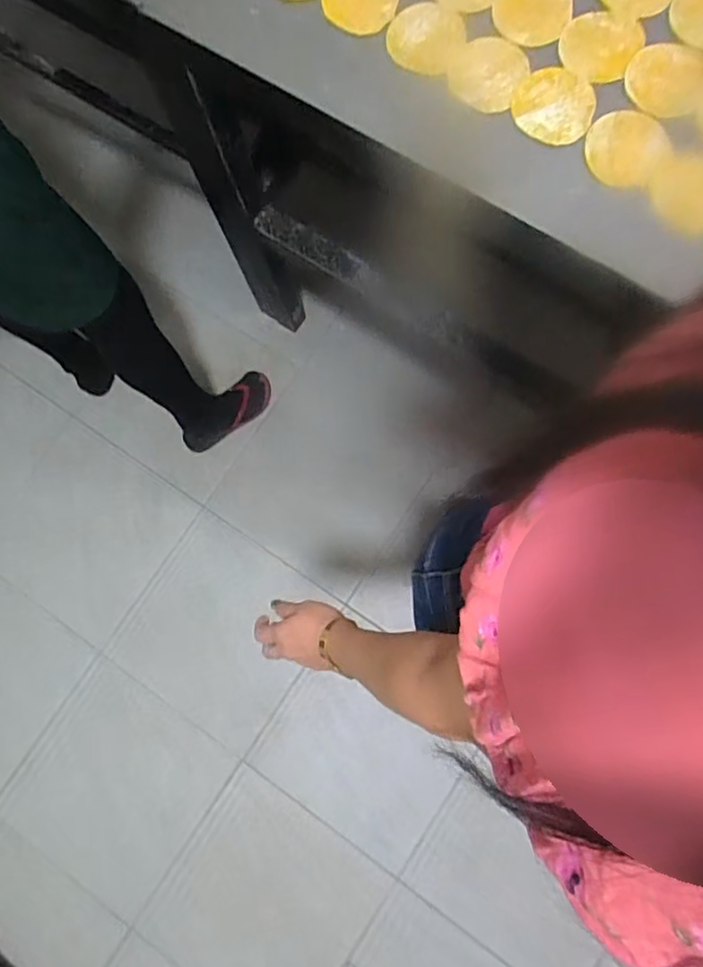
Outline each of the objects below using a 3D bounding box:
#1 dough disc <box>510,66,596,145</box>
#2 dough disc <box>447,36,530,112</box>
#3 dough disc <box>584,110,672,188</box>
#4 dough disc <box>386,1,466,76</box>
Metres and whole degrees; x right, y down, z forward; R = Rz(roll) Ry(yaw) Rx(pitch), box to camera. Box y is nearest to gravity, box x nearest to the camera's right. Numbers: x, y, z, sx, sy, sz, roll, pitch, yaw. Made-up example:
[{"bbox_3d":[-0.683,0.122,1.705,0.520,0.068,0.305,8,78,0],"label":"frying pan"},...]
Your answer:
[{"bbox_3d":[0.199,-0.374,0.591,0.078,0.005,0.074,-1,83,6],"label":"dough disc"},{"bbox_3d":[0.137,-0.416,0.604,0.072,0.011,0.078,-1,80,3],"label":"dough disc"},{"bbox_3d":[0.268,-0.329,0.583,0.072,0.004,0.074,0,90,5],"label":"dough disc"},{"bbox_3d":[0.076,-0.459,0.614,0.077,0.012,0.076,-1,80,3],"label":"dough disc"}]

